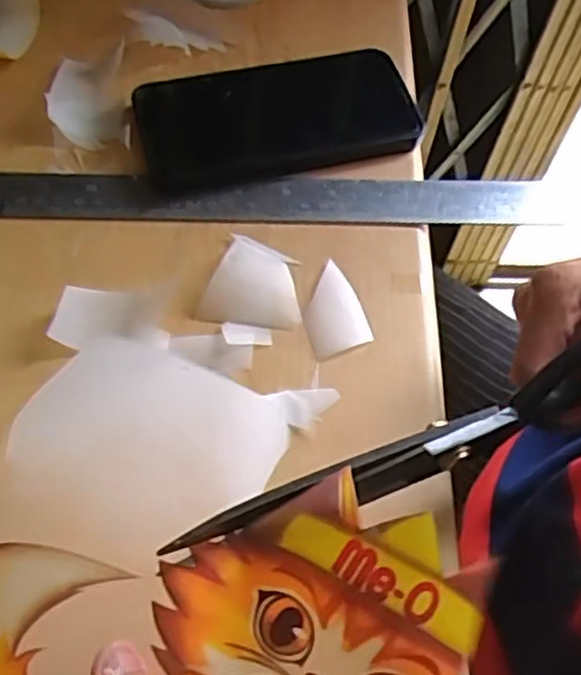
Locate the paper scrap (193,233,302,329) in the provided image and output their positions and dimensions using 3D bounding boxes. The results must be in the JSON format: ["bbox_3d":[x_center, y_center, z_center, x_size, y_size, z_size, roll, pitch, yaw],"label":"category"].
[{"bbox_3d":[-0.019,-0.029,0.358,0.048,0.006,0.048,5,62,-1],"label":"paper scrap"}]

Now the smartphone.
[{"bbox_3d":[-0.007,-0.125,0.410,0.154,0.010,0.078,-13,64,-11],"label":"smartphone"}]

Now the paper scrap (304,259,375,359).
[{"bbox_3d":[0.019,-0.014,0.354,0.030,0.004,0.046,-16,65,-12],"label":"paper scrap"}]

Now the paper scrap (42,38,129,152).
[{"bbox_3d":[-0.115,-0.138,0.411,0.042,0.016,0.074,-7,63,-7],"label":"paper scrap"}]

